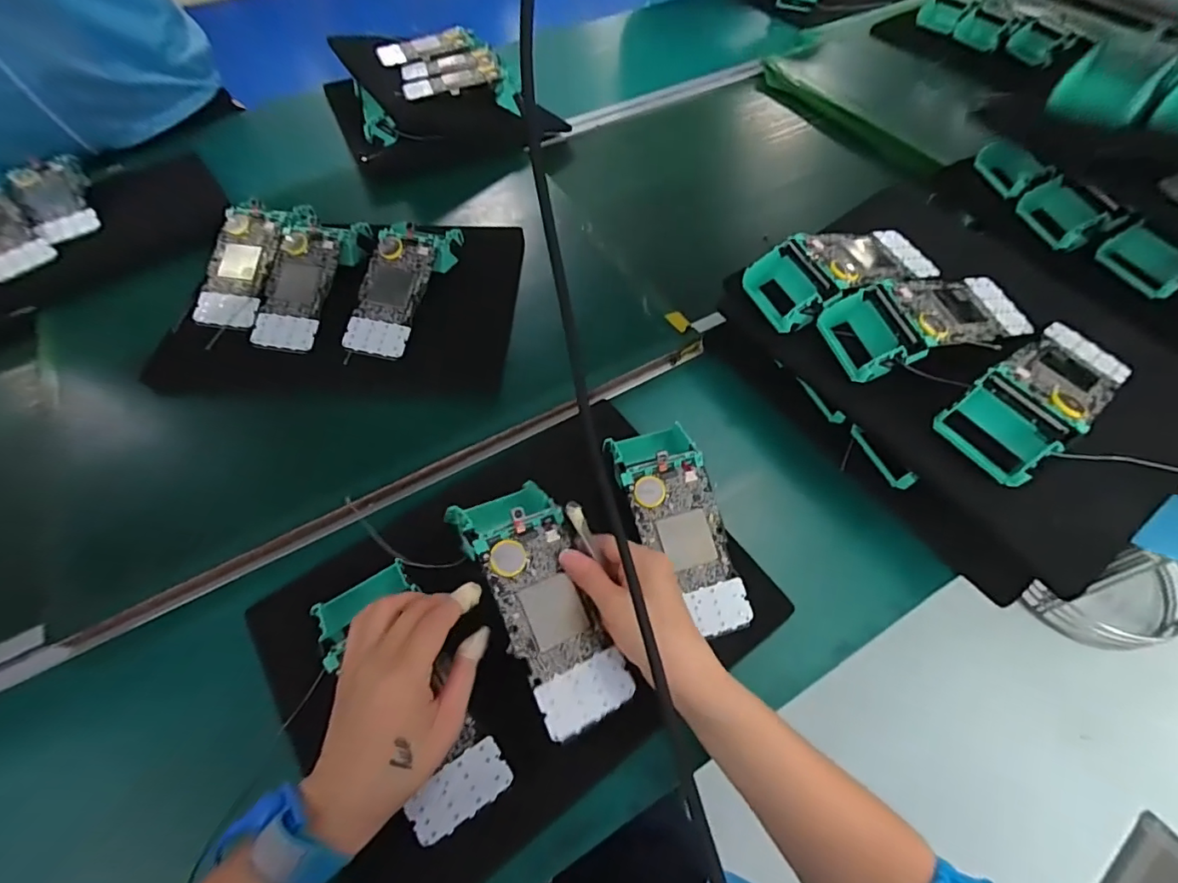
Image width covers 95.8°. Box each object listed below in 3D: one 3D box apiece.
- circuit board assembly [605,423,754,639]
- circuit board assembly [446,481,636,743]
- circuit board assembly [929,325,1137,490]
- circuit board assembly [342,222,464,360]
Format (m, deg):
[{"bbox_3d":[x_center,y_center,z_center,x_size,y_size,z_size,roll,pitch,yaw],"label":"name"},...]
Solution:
[{"bbox_3d":[0.071,0.075,0.433,0.079,0.054,0.177,-13,79,-9],"label":"circuit board assembly"},{"bbox_3d":[-0.031,0.105,0.368,0.071,0.045,0.170,-24,72,-14],"label":"circuit board assembly"},{"bbox_3d":[0.351,-0.041,0.407,0.168,0.045,0.069,-31,63,-18],"label":"circuit board assembly"},{"bbox_3d":[-0.193,-0.161,0.552,0.072,0.045,0.174,17,72,11],"label":"circuit board assembly"}]

